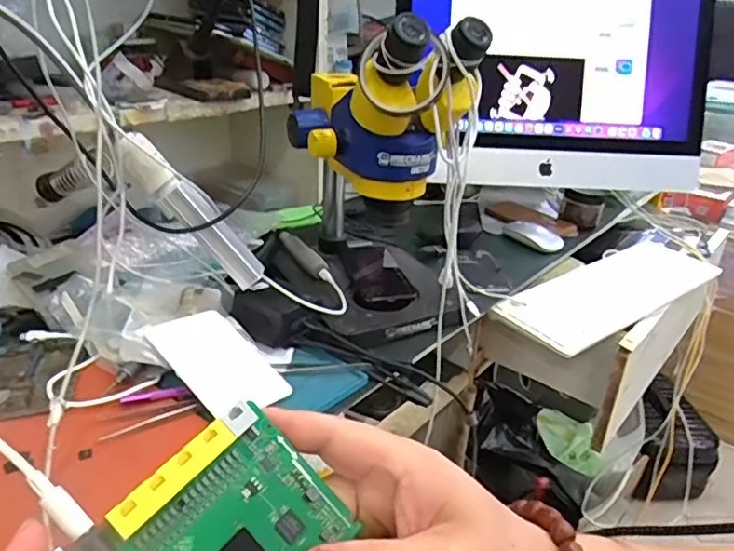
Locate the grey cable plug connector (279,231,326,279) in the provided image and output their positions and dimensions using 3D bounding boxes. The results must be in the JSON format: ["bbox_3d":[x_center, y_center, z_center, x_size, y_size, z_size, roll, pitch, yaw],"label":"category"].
[{"bbox_3d":[-0.093,-0.033,0.830,0.024,0.024,0.128,-12,29,-27],"label":"grey cable plug connector"}]

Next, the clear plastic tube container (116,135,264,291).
[{"bbox_3d":[-0.185,-0.067,0.620,0.038,0.196,0.030,-35,25,9],"label":"clear plastic tube container"}]

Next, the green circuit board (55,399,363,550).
[{"bbox_3d":[-0.063,0.115,0.238,0.106,0.010,0.081,-38,88,-33],"label":"green circuit board"}]

